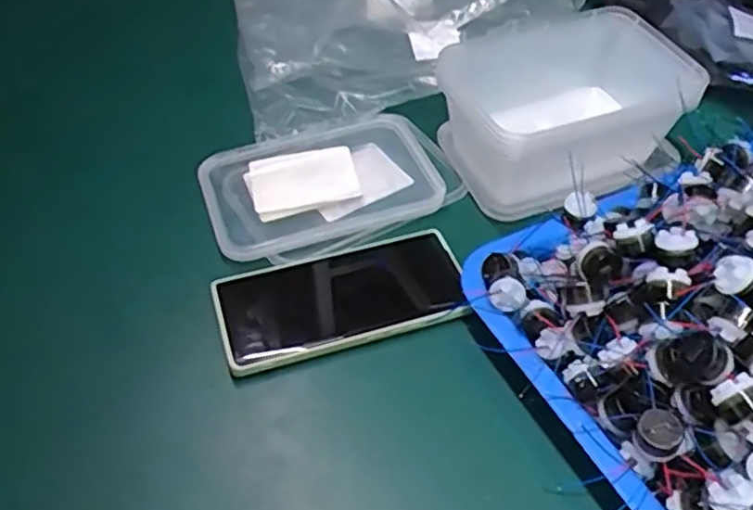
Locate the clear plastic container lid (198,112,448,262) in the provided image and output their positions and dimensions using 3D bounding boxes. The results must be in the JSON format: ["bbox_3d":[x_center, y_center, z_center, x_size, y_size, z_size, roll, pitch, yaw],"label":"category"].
[{"bbox_3d":[-0.041,-0.058,0.521,0.173,0.012,0.120,-15,51,-14],"label":"clear plastic container lid"}]

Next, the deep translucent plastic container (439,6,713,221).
[{"bbox_3d":[0.148,-0.112,0.524,0.180,0.072,0.125,-17,51,-15],"label":"deep translucent plastic container"}]

